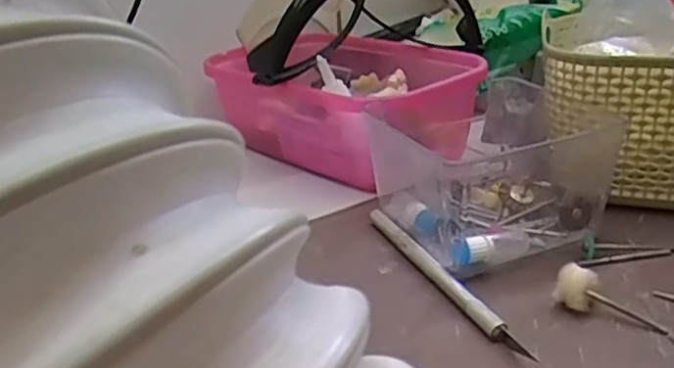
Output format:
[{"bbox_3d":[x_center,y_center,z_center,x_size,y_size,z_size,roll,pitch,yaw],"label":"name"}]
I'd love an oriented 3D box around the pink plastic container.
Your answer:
[{"bbox_3d":[0.001,-0.061,0.457,0.189,0.059,0.119,19,34,41],"label":"pink plastic container"}]

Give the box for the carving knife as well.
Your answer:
[{"bbox_3d":[0.045,0.040,0.301,0.009,0.008,0.130,-14,26,-20],"label":"carving knife"}]

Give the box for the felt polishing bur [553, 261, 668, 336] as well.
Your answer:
[{"bbox_3d":[0.110,0.049,0.267,0.043,0.014,0.013,26,36,22],"label":"felt polishing bur"}]

